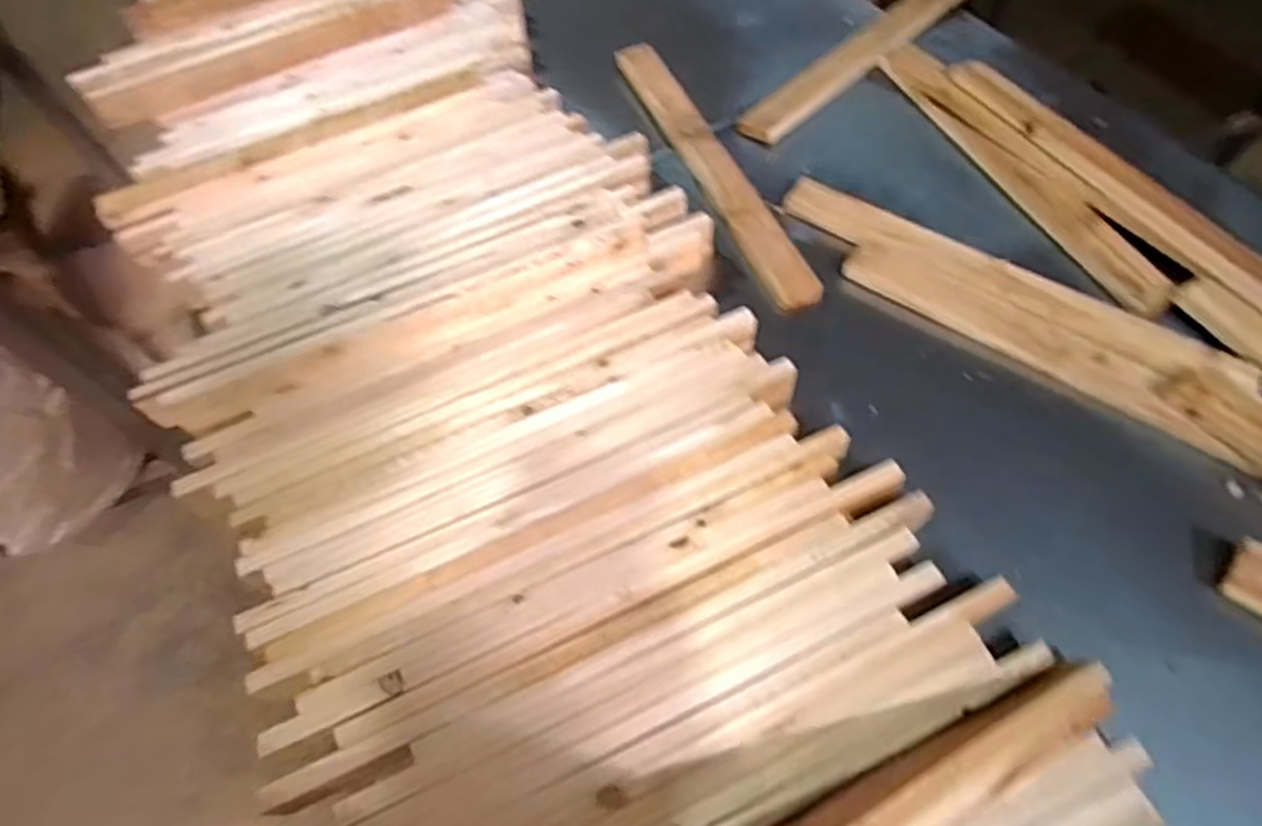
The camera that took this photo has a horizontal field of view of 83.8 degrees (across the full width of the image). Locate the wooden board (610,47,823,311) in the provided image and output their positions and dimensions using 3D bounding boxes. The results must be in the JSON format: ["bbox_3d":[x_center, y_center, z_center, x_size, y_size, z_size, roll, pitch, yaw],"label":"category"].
[{"bbox_3d":[0.094,-0.328,0.895,0.057,0.020,0.509,-21,60,-8],"label":"wooden board"}]

